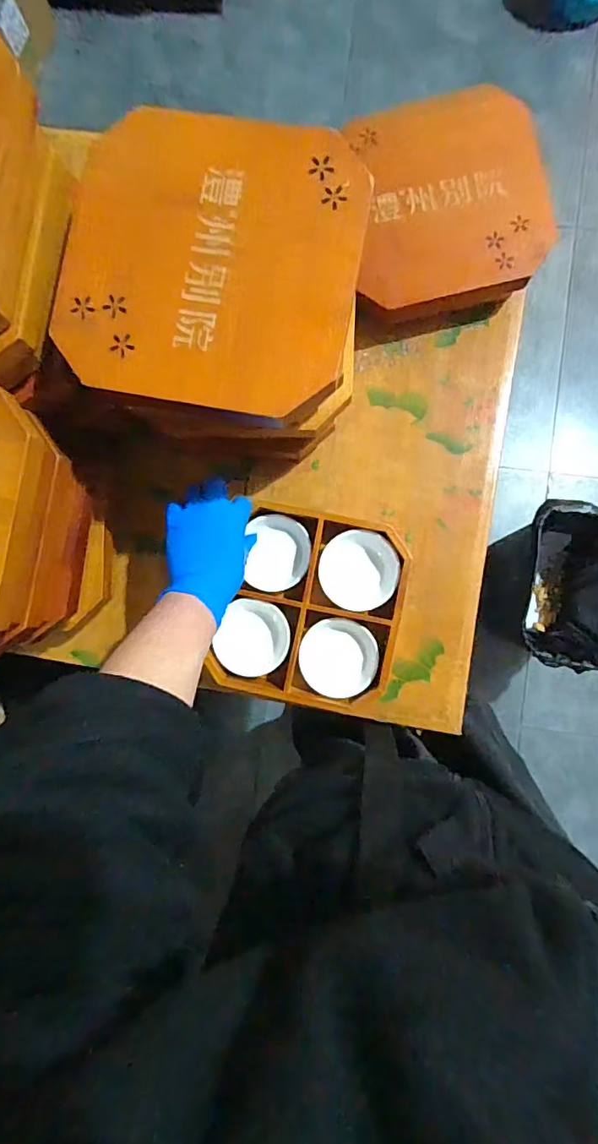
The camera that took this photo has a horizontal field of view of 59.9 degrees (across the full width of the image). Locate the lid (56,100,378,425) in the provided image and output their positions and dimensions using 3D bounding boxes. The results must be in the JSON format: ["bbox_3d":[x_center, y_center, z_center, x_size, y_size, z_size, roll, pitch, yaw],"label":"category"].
[{"bbox_3d":[-0.067,-0.232,0.392,0.218,0.013,0.224,11,87,6],"label":"lid"}]

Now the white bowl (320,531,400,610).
[{"bbox_3d":[0.066,-0.001,0.575,0.084,0.031,0.084,0,86,6],"label":"white bowl"}]

